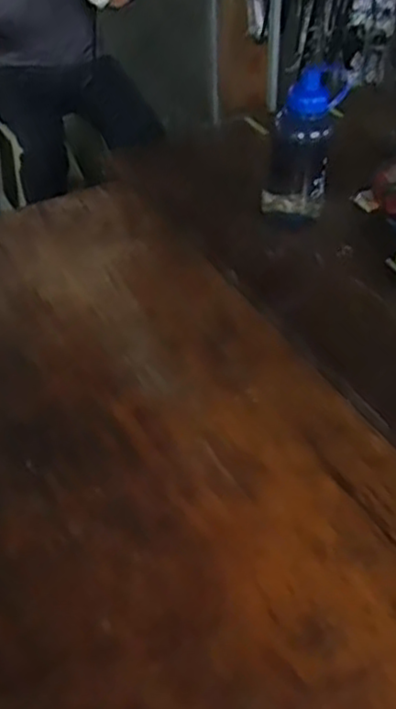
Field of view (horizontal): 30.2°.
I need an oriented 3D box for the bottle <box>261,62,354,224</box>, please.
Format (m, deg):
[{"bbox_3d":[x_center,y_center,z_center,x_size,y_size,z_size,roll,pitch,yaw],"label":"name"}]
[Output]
[{"bbox_3d":[0.175,-0.355,1.265,0.123,0.243,0.086,4,43,7],"label":"bottle"}]

